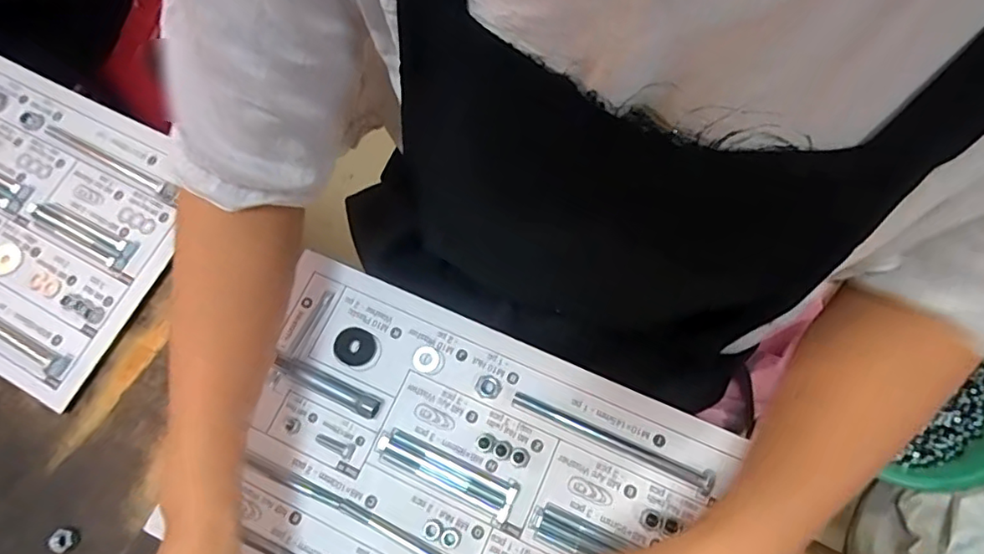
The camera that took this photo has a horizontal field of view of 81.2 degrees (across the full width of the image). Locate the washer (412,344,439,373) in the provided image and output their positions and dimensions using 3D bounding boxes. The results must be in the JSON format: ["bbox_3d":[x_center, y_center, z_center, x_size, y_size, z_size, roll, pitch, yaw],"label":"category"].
[{"bbox_3d":[-0.052,0.063,0.447,0.020,0.004,0.021,-1,70,2],"label":"washer"}]

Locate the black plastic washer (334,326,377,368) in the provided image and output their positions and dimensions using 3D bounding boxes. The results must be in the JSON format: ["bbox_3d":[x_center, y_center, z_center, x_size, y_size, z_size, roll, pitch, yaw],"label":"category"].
[{"bbox_3d":[-0.109,0.055,0.453,0.032,0.004,0.030,-1,70,2],"label":"black plastic washer"}]

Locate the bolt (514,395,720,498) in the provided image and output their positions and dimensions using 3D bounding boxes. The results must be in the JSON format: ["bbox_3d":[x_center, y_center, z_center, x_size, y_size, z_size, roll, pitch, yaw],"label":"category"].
[{"bbox_3d":[0.085,0.118,0.416,0.147,0.019,0.014,24,73,10],"label":"bolt"}]

